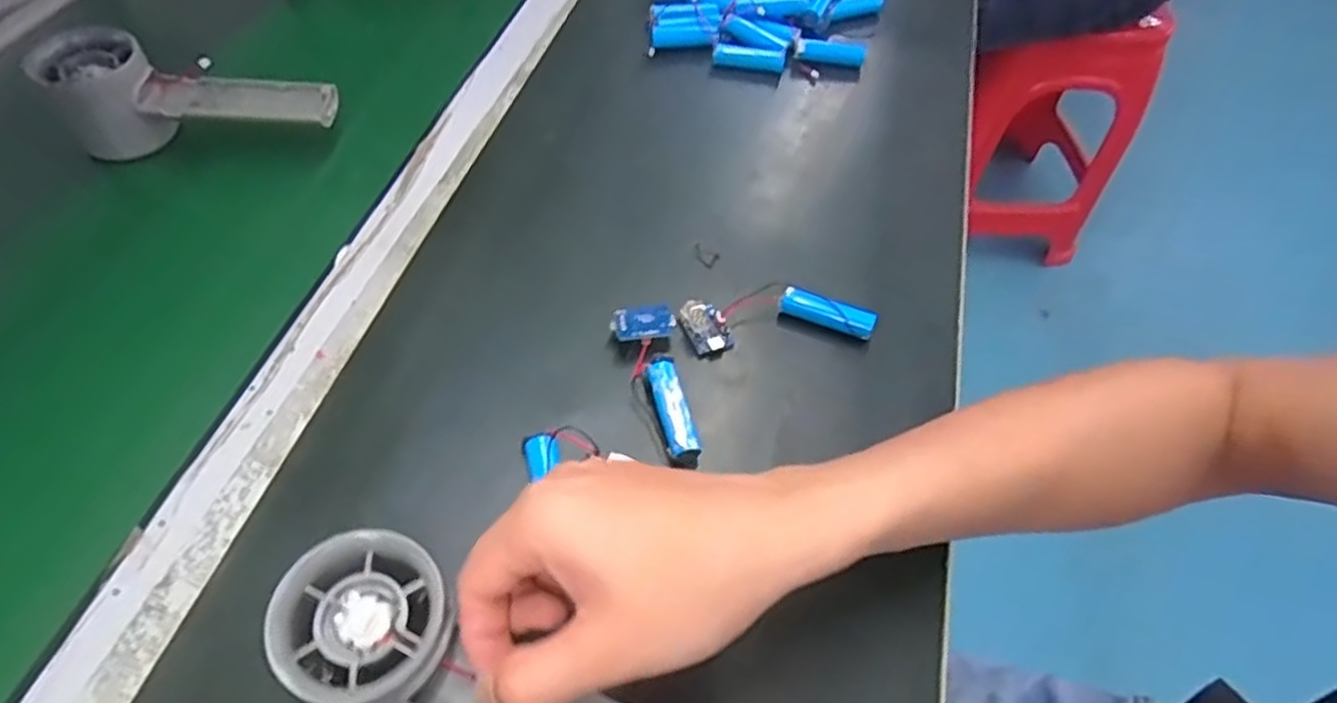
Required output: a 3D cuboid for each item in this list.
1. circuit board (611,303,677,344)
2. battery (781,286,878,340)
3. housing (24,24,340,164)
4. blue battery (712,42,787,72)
[{"bbox_3d":[-0.013,-0.015,0.384,0.033,0.005,0.020,-4,66,-7],"label":"circuit board"},{"bbox_3d":[0.087,-0.022,0.405,0.052,0.014,0.010,19,56,8],"label":"battery"},{"bbox_3d":[-0.286,-0.159,0.452,0.156,0.052,0.051,-3,56,-6],"label":"housing"},{"bbox_3d":[0.059,-0.214,0.537,0.052,0.017,0.018,2,56,-3],"label":"blue battery"}]

